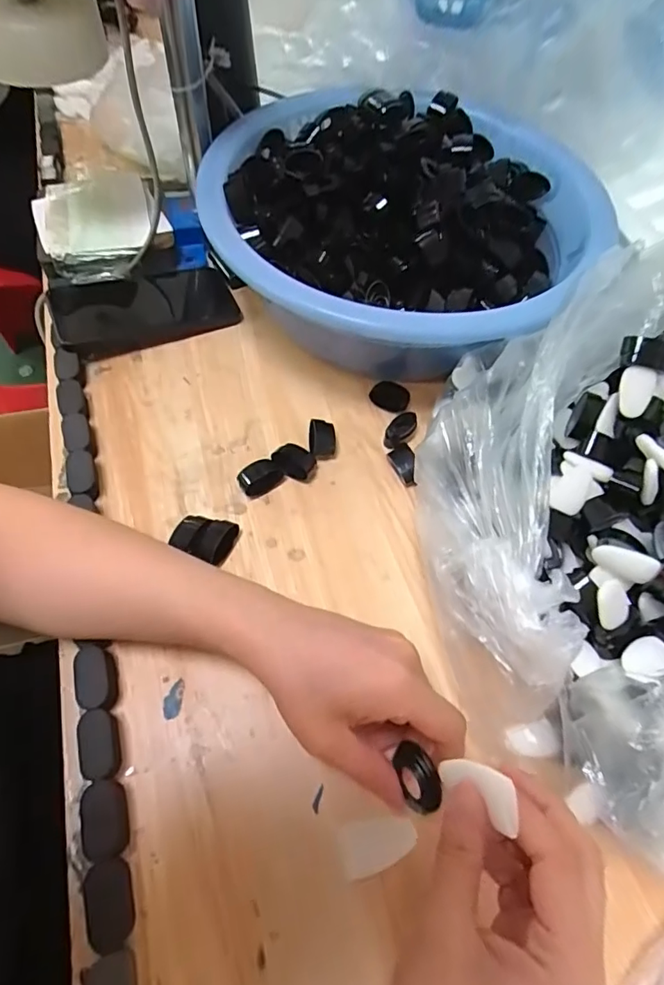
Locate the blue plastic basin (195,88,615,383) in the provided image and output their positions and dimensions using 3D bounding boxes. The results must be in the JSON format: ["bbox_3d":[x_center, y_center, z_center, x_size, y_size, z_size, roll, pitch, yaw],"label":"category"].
[{"bbox_3d":[0.069,-0.232,0.460,0.323,0.110,0.343,2,61,-3],"label":"blue plastic basin"}]

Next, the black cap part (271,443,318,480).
[{"bbox_3d":[-0.030,-0.024,0.399,0.033,0.015,0.023,15,61,5],"label":"black cap part"}]

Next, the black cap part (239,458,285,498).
[{"bbox_3d":[-0.056,-0.012,0.394,0.034,0.016,0.020,-32,67,-19],"label":"black cap part"}]

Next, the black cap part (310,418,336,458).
[{"bbox_3d":[-0.008,-0.044,0.410,0.021,0.013,0.030,-1,61,-4],"label":"black cap part"}]

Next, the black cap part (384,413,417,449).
[{"bbox_3d":[0.058,-0.052,0.419,0.019,0.010,0.035,29,63,12],"label":"black cap part"}]

